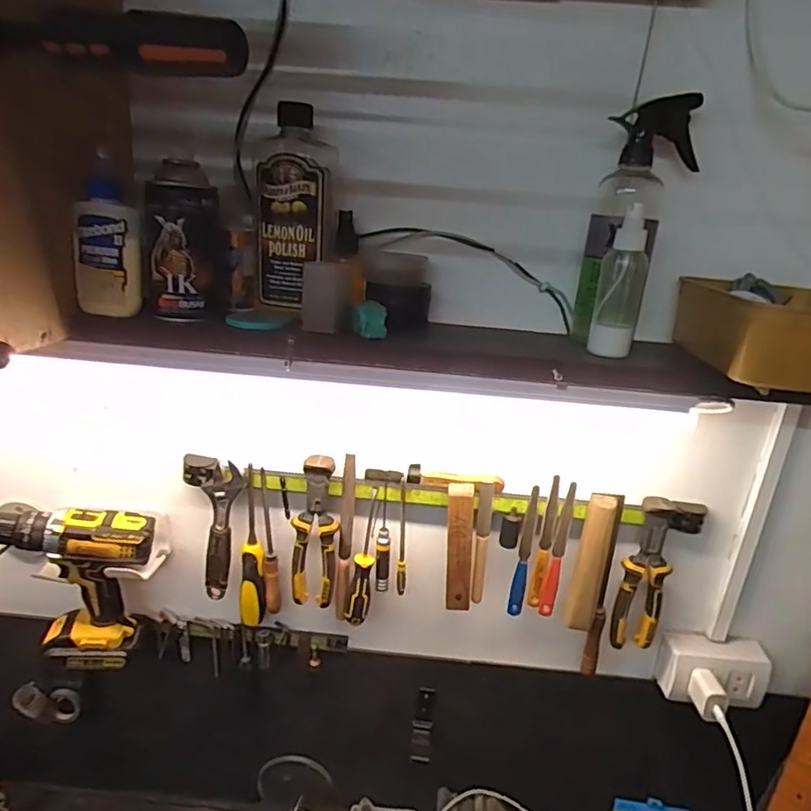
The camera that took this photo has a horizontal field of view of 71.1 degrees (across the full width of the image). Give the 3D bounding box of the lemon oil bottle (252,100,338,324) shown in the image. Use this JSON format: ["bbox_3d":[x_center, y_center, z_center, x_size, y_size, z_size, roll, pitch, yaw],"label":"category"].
[{"bbox_3d":[-0.112,-0.191,0.573,0.078,0.193,0.042,1,19,-11],"label":"lemon oil bottle"}]

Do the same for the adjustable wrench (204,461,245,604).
[{"bbox_3d":[-0.233,0.167,0.731,0.049,0.184,0.013,1,19,-10],"label":"adjustable wrench"}]

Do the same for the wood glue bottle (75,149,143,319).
[{"bbox_3d":[-0.276,-0.155,0.527,0.062,0.139,0.038,4,18,-3],"label":"wood glue bottle"}]

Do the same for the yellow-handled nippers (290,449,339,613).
[{"bbox_3d":[-0.115,0.162,0.719,0.054,0.210,0.023,3,19,-6],"label":"yellow-handled nippers"}]

